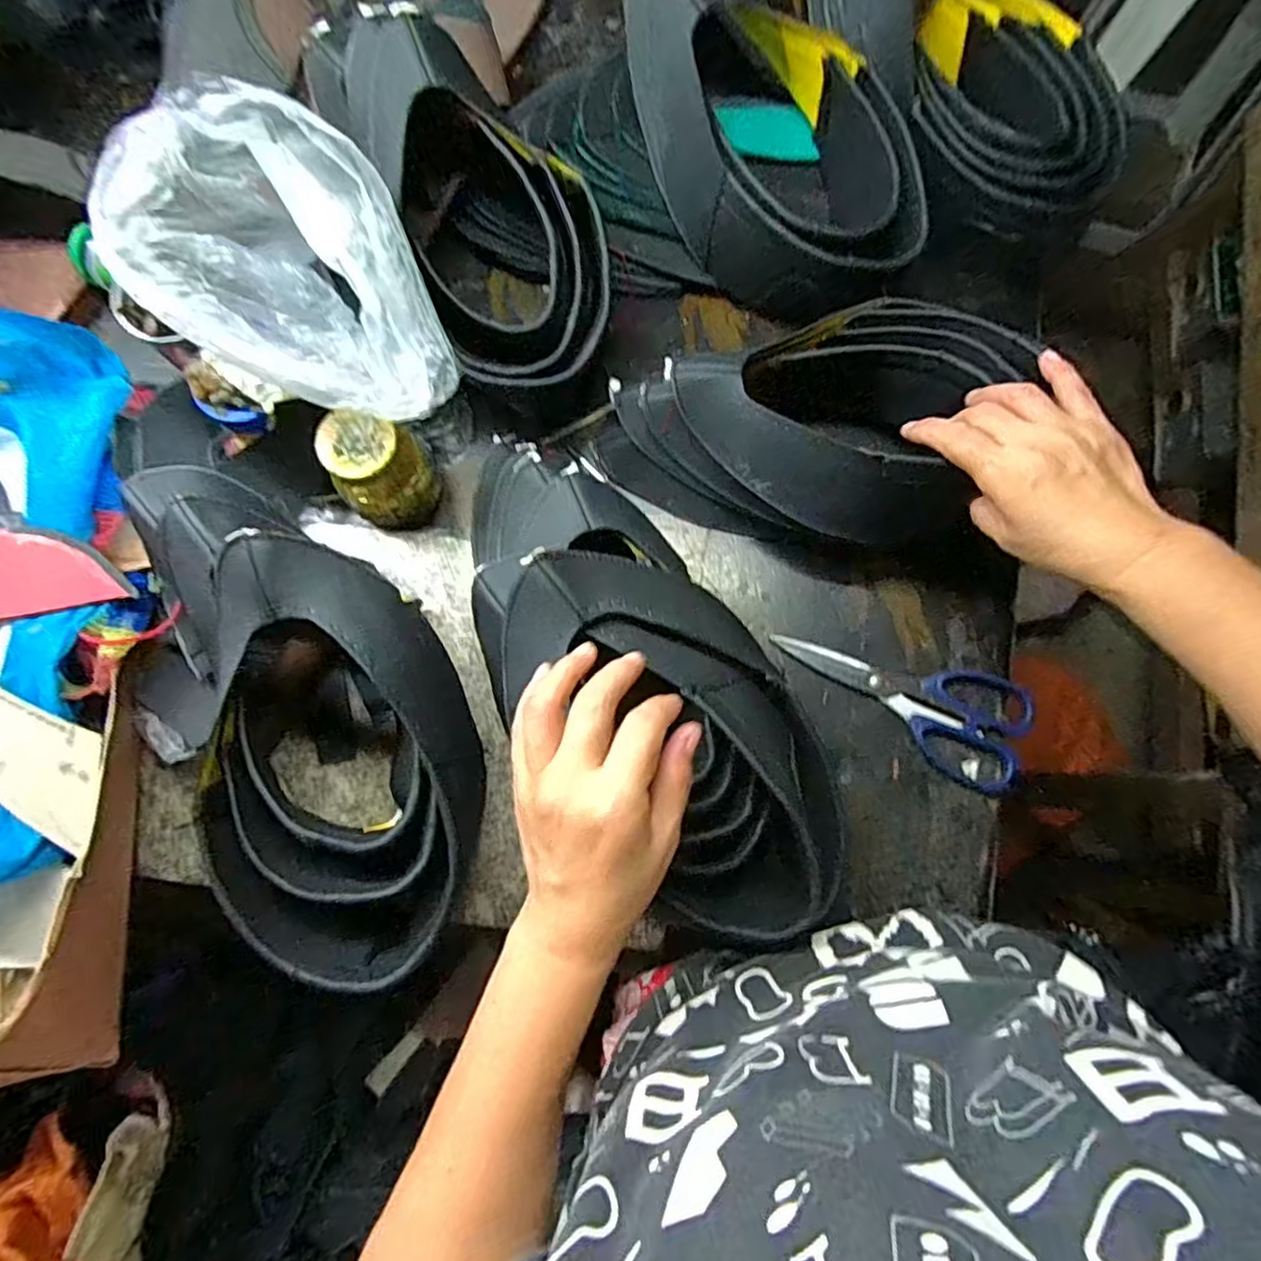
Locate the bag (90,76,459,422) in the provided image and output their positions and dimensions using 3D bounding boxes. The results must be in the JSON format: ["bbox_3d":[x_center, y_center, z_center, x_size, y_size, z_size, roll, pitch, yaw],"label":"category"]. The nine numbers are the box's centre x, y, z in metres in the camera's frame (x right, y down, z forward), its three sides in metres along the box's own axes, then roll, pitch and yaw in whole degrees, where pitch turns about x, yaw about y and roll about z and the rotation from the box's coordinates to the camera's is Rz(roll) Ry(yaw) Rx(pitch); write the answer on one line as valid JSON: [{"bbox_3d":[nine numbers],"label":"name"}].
[{"bbox_3d":[-0.220,-0.226,0.422,0.158,0.085,0.202,-27,80,-5],"label":"bag"}]

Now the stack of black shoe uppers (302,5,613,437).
[{"bbox_3d":[-0.121,-0.323,0.515,0.138,0.118,0.318,-29,96,-5],"label":"stack of black shoe uppers"}]

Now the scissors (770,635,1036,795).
[{"bbox_3d":[0.193,0.049,0.487,0.184,0.022,0.078,23,80,4],"label":"scissors"}]

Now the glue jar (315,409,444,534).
[{"bbox_3d":[-0.178,-0.112,0.481,0.062,0.081,0.057,0,79,0],"label":"glue jar"}]

